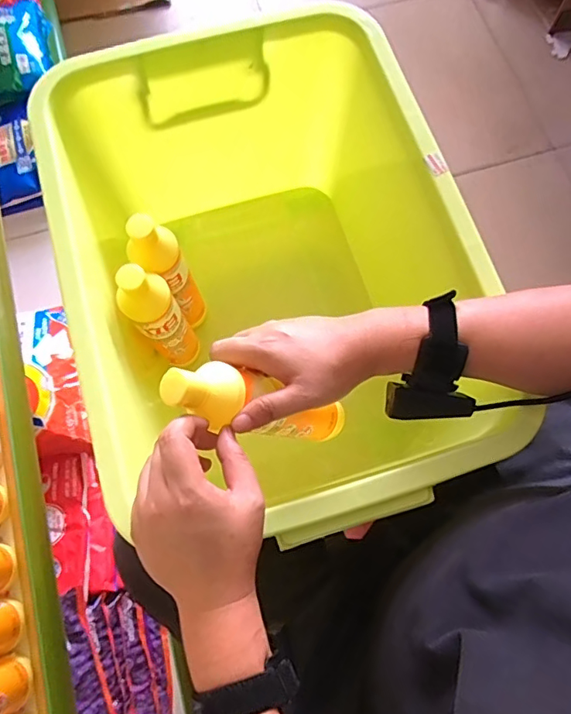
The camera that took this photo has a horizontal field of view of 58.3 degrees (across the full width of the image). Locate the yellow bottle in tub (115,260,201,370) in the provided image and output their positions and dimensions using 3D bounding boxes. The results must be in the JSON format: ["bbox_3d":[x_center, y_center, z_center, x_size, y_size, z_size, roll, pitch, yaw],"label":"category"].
[{"bbox_3d":[-0.140,-0.039,0.584,0.053,0.213,0.042,-29,75,-8],"label":"yellow bottle in tub"}]

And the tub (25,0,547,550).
[{"bbox_3d":[-0.018,-0.061,0.605,0.364,0.315,0.500,-17,74,-5],"label":"tub"}]

